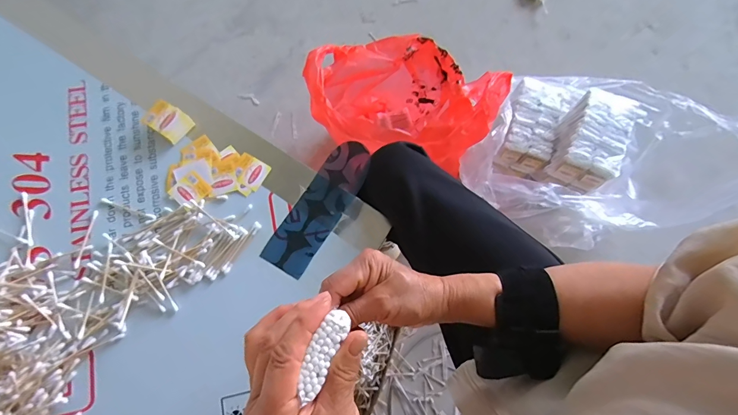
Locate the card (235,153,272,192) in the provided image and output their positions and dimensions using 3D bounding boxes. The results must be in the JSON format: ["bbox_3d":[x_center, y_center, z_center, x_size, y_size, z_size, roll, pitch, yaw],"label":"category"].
[{"bbox_3d":[-0.159,-0.049,0.484,0.042,0.004,0.038,29,77,0],"label":"card"}]

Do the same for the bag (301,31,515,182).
[{"bbox_3d":[0.069,-0.215,0.859,0.378,0.300,0.299,32,77,7],"label":"bag"}]

